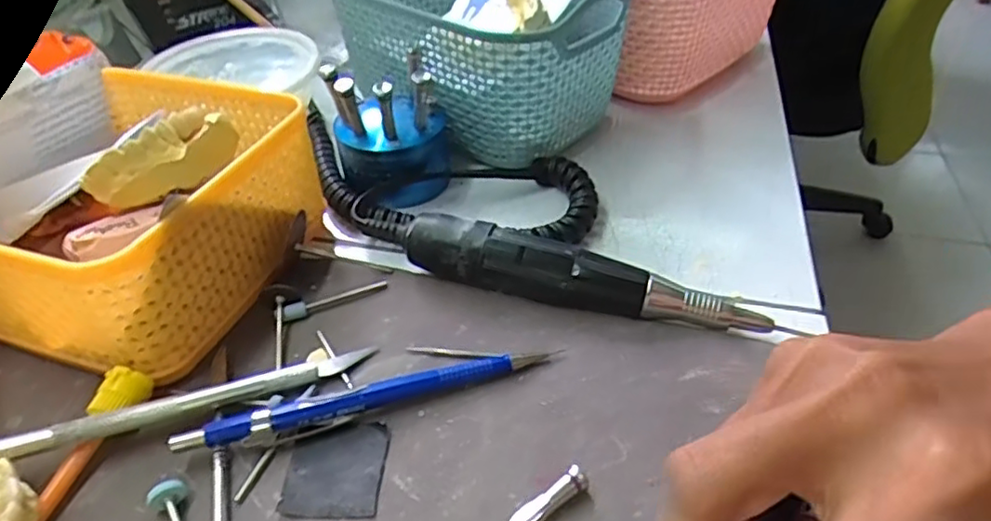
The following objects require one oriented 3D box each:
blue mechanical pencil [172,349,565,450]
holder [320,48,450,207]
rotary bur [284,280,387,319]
[{"bbox_3d":[-0.044,0.050,0.234,0.134,0.013,0.010,-14,44,-15],"label":"blue mechanical pencil"},{"bbox_3d":[-0.054,-0.072,0.333,0.059,0.059,0.055,-5,42,-6],"label":"holder"},{"bbox_3d":[-0.071,0.015,0.281,0.046,0.005,0.009,-20,46,-21],"label":"rotary bur"}]

